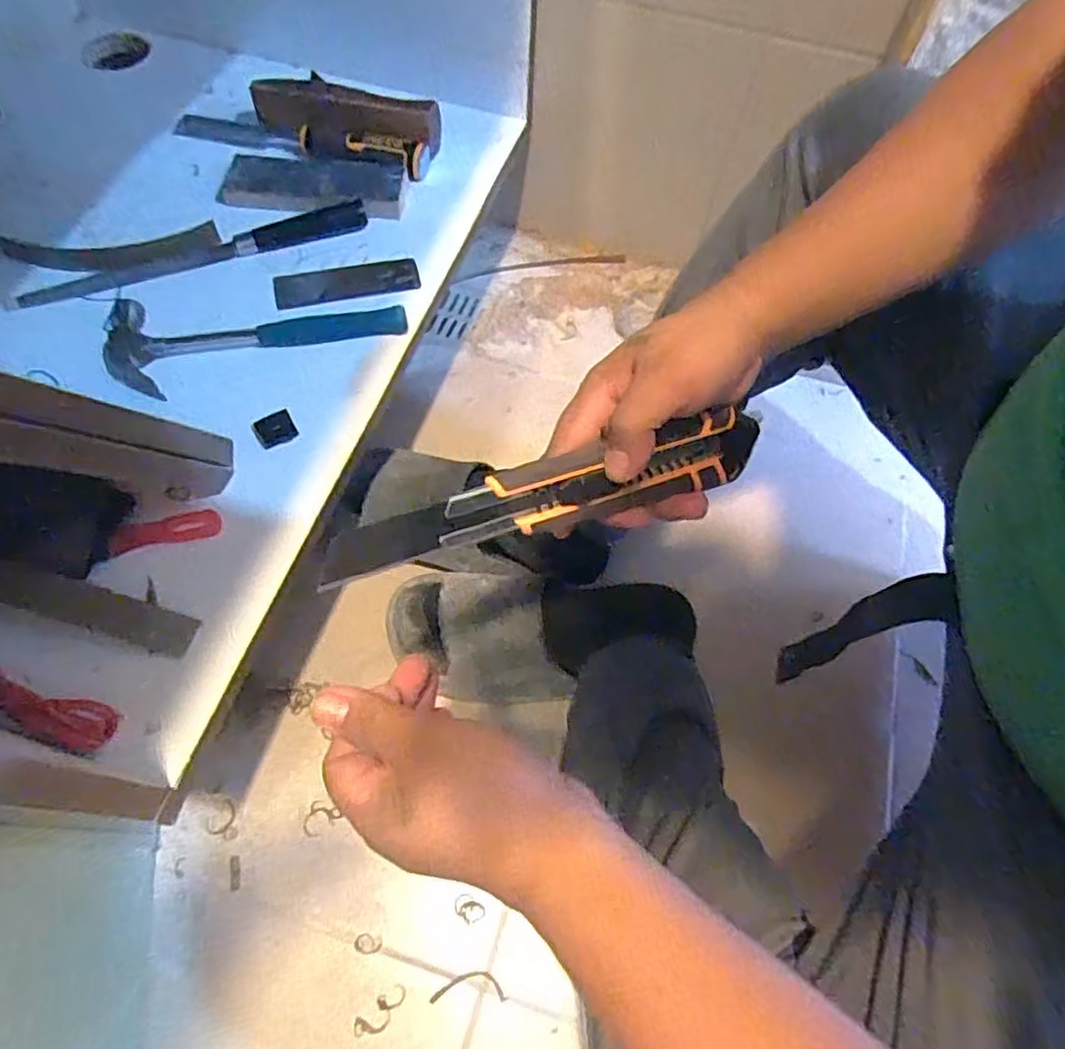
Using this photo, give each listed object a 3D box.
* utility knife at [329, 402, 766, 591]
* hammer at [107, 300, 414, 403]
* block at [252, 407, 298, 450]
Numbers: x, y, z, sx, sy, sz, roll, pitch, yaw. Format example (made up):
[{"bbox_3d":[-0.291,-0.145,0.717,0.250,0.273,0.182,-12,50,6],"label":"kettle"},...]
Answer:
[{"bbox_3d":[0.015,-0.019,0.346,0.247,0.034,0.028,-17,65,-19],"label":"utility knife"},{"bbox_3d":[-0.242,-0.176,0.589,0.250,0.026,0.091,-14,64,-10],"label":"hammer"},{"bbox_3d":[-0.217,-0.081,0.553,0.032,0.005,0.030,-27,67,-16],"label":"block"}]

